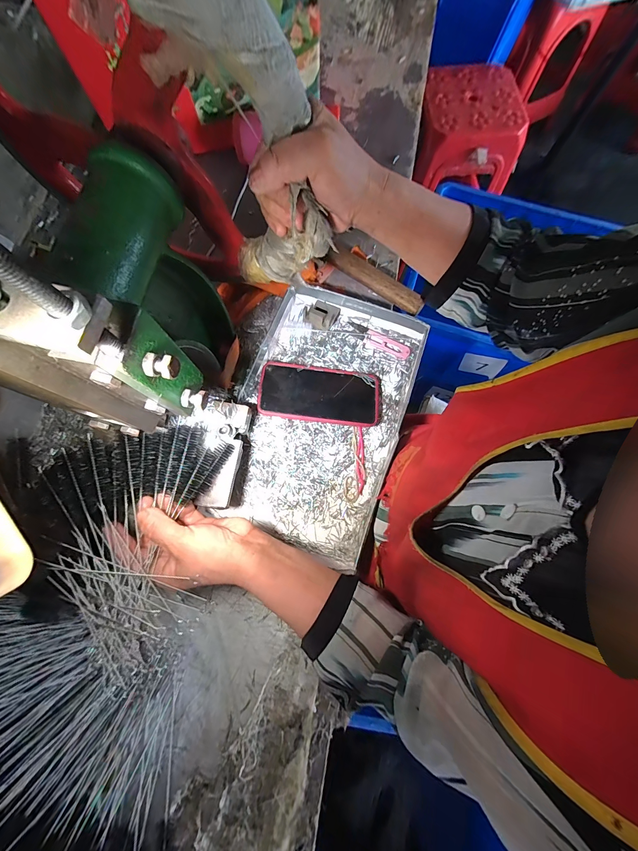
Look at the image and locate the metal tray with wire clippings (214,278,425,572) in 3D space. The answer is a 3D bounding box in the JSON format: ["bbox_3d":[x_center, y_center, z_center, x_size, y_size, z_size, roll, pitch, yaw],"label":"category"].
[{"bbox_3d":[0.003,-0.019,0.417,0.210,0.036,0.340,19,76,4],"label":"metal tray with wire clippings"}]

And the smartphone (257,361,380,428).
[{"bbox_3d":[0.003,-0.043,0.418,0.163,0.013,0.079,5,72,-7],"label":"smartphone"}]

